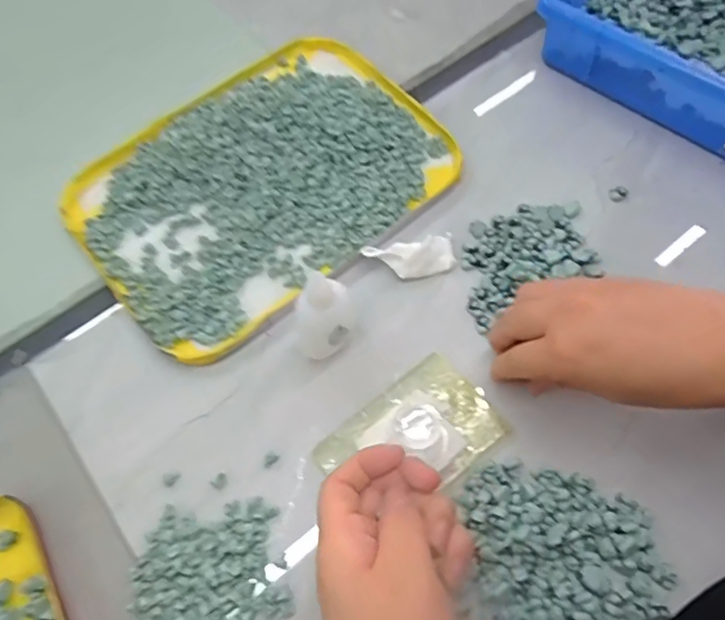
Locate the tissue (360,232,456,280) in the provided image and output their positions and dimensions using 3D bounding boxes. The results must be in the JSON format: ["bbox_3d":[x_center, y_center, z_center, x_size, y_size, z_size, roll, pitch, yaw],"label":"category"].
[{"bbox_3d":[0.034,-0.039,0.394,0.063,0.015,0.026,-8,64,-2],"label":"tissue"}]

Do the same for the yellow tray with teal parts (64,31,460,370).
[{"bbox_3d":[-0.079,-0.105,0.430,0.270,0.023,0.201,-39,69,-15],"label":"yellow tray with teal parts"}]

